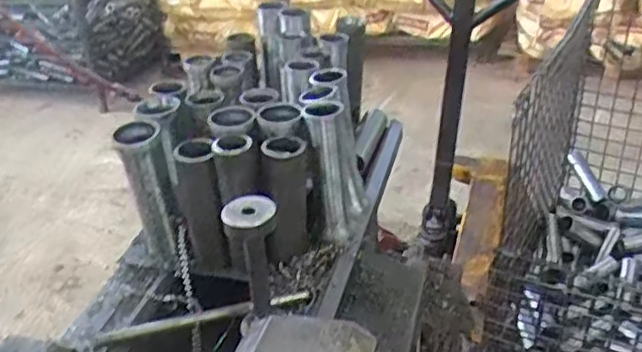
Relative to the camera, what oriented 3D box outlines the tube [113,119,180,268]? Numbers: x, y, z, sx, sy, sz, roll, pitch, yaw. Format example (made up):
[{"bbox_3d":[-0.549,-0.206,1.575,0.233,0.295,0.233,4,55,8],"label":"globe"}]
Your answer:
[{"bbox_3d":[-0.213,0.022,0.828,0.061,0.175,0.062,-5,31,-1],"label":"tube"}]

